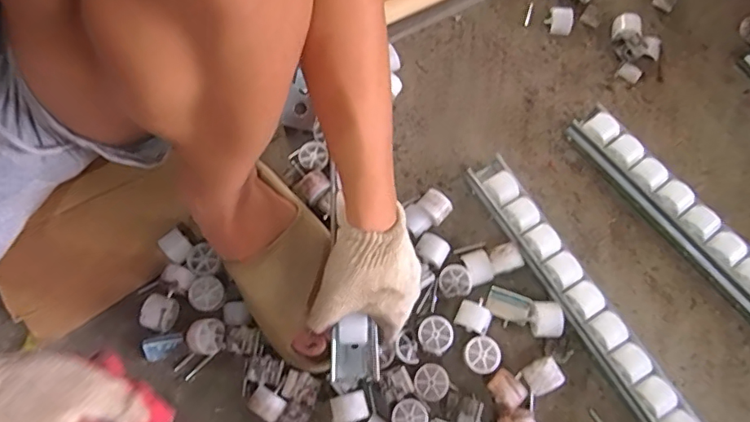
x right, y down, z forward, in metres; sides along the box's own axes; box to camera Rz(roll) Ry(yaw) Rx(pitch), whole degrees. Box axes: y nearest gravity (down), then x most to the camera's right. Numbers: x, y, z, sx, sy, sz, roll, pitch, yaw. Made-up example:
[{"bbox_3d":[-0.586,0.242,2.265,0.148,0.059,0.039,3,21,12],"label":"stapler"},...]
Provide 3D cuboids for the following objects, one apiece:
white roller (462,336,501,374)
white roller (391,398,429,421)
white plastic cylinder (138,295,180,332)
[{"bbox_3d":[0.109,0.148,0.528,0.036,0.021,0.036,0,71,1],"label":"white roller"},{"bbox_3d":[0.034,0.206,0.510,0.035,0.024,0.034,43,77,14],"label":"white roller"},{"bbox_3d":[-0.225,0.106,0.533,0.028,0.027,0.034,21,72,8],"label":"white plastic cylinder"}]

